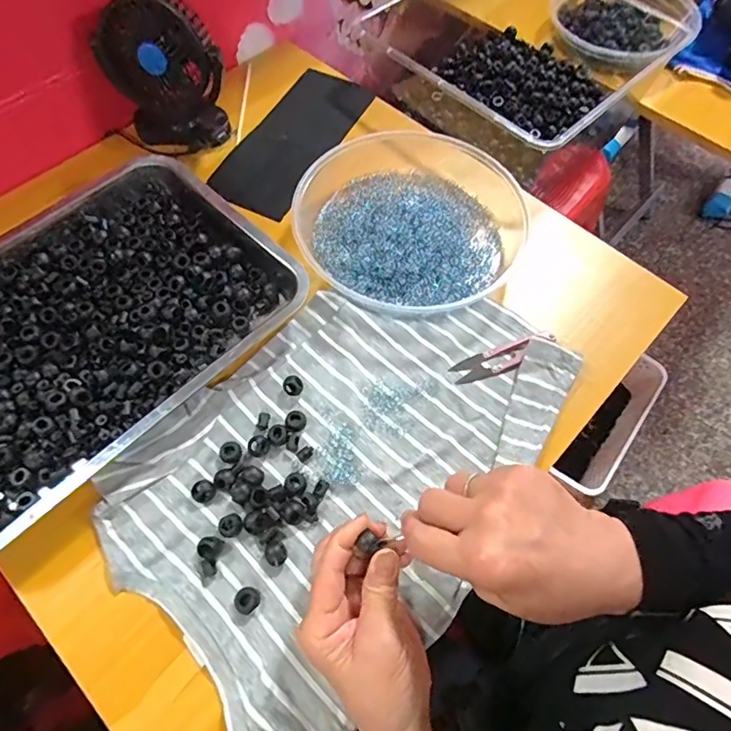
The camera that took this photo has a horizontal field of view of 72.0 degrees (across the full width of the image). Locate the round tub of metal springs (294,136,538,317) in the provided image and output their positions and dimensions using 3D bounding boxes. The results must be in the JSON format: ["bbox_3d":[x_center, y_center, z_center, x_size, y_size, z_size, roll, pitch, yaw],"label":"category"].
[{"bbox_3d":[0.041,-0.157,0.509,0.238,0.043,0.227,1,62,-1],"label":"round tub of metal springs"}]

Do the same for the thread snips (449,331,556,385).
[{"bbox_3d":[0.126,-0.009,0.454,0.099,0.013,0.025,-18,64,-11],"label":"thread snips"}]

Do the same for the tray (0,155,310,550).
[{"bbox_3d":[-0.256,-0.044,0.441,0.337,0.038,0.271,-41,70,-20],"label":"tray"}]

